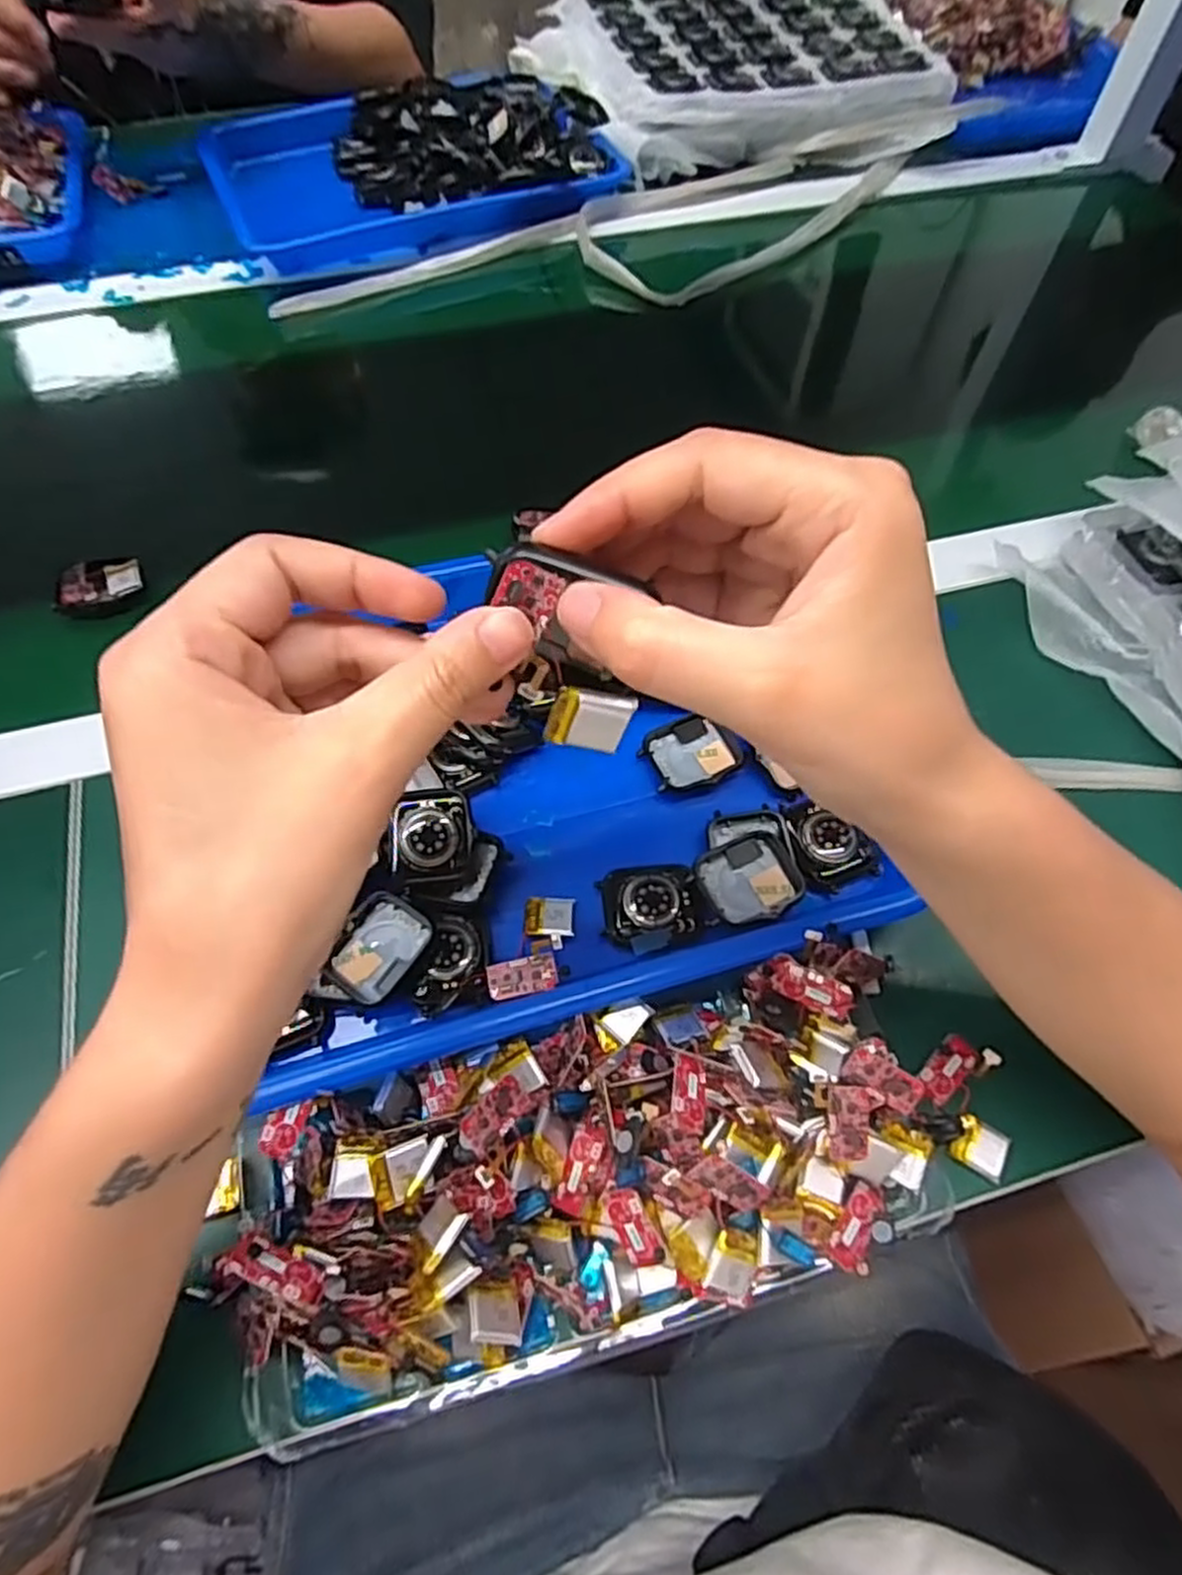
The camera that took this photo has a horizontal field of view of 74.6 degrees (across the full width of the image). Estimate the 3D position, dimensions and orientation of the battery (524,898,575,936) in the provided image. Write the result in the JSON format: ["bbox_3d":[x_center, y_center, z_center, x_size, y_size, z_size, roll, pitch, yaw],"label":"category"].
[{"bbox_3d":[-0.018,0.056,0.336,0.021,0.006,0.019,0,61,0],"label":"battery"}]

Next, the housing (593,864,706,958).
[{"bbox_3d":[0.026,0.051,0.337,0.042,0.009,0.039,-8,61,-5],"label":"housing"}]

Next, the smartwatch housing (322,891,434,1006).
[{"bbox_3d":[-0.086,0.067,0.320,0.031,0.008,0.043,28,64,15],"label":"smartwatch housing"}]

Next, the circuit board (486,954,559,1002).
[{"bbox_3d":[-0.028,0.077,0.318,0.029,0.004,0.015,-14,67,11],"label":"circuit board"}]

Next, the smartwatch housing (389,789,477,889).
[{"bbox_3d":[-0.069,0.022,0.335,0.035,0.005,0.040,-5,82,-6],"label":"smartwatch housing"}]

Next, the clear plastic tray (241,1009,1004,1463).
[{"bbox_3d":[0.020,0.140,0.288,0.292,0.051,0.111,-12,61,-7],"label":"clear plastic tray"}]

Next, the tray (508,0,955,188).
[{"bbox_3d":[0.122,-0.666,0.718,0.343,0.049,0.268,-12,61,-7],"label":"tray"}]

